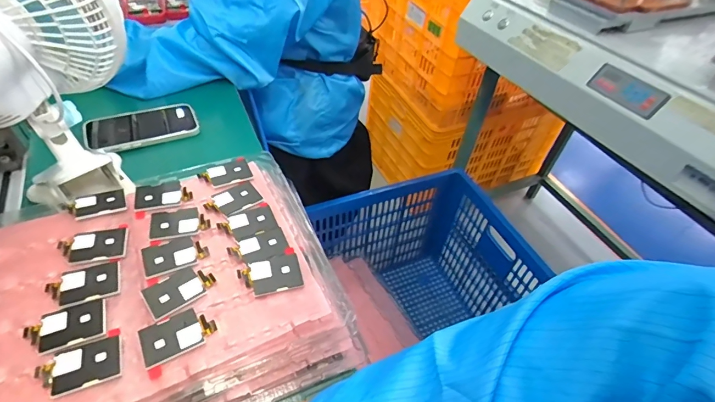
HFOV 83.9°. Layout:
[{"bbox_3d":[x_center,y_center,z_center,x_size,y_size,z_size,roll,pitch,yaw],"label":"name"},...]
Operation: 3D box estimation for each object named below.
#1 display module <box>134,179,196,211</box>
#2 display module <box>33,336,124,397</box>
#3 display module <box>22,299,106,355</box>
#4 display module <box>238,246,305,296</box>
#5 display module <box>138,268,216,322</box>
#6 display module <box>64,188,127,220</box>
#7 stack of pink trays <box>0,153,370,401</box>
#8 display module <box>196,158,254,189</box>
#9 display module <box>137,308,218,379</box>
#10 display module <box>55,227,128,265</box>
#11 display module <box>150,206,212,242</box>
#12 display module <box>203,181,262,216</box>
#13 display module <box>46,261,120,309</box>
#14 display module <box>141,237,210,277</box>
[{"bbox_3d":[-0.212,-0.008,0.433,0.056,0.004,0.039,-10,49,-17],"label":"display module"},{"bbox_3d":[-0.214,0.130,0.308,0.057,0.004,0.036,-17,51,-22],"label":"display module"},{"bbox_3d":[-0.239,0.103,0.324,0.057,0.004,0.035,-14,50,-20],"label":"display module"},{"bbox_3d":[-0.083,0.069,0.380,0.056,0.007,0.040,-11,49,-18],"label":"display module"},{"bbox_3d":[-0.160,0.078,0.358,0.056,0.004,0.036,-29,56,-30],"label":"display module"},{"bbox_3d":[-0.273,0.002,0.417,0.053,0.004,0.033,-16,51,-21],"label":"display module"},{"bbox_3d":[-0.204,0.098,0.387,0.353,0.077,0.266,-15,50,-21],"label":"stack of pink trays"},{"bbox_3d":[-0.154,-0.032,0.465,0.057,0.004,0.037,-15,50,-21],"label":"display module"},{"bbox_3d":[-0.149,0.111,0.330,0.056,0.004,0.040,-24,54,-27],"label":"display module"},{"bbox_3d":[-0.254,0.043,0.382,0.057,0.004,0.042,-8,48,-14],"label":"display module"},{"bbox_3d":[-0.184,0.021,0.410,0.055,0.004,0.038,-13,50,-19],"label":"display module"},{"bbox_3d":[-0.138,-0.002,0.438,0.057,0.004,0.037,-27,55,-29],"label":"display module"},{"bbox_3d":[-0.242,0.074,0.351,0.056,0.004,0.036,-13,49,-19],"label":"display module"},{"bbox_3d":[-0.176,0.050,0.383,0.057,0.004,0.036,-14,50,-20],"label":"display module"}]

